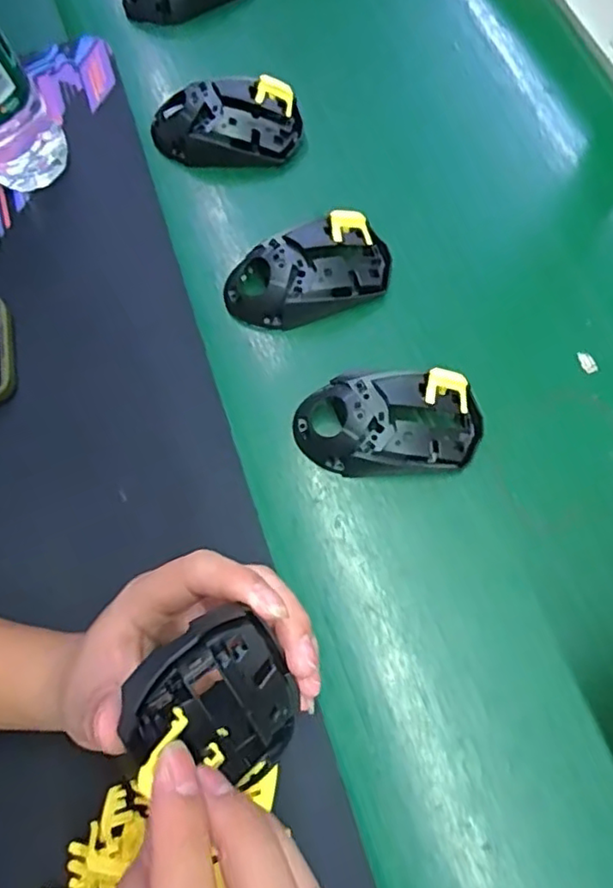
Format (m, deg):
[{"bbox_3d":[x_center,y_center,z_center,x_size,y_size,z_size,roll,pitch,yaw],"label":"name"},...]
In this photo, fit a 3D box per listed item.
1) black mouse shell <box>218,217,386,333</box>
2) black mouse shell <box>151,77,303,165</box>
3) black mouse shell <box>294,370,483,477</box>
[{"bbox_3d":[0.002,-0.119,0.438,0.117,0.034,0.058,-20,71,-5],"label":"black mouse shell"},{"bbox_3d":[-0.063,-0.248,0.484,0.113,0.034,0.057,0,71,2],"label":"black mouse shell"},{"bbox_3d":[0.052,-0.018,0.401,0.118,0.035,0.071,-5,71,0],"label":"black mouse shell"}]

